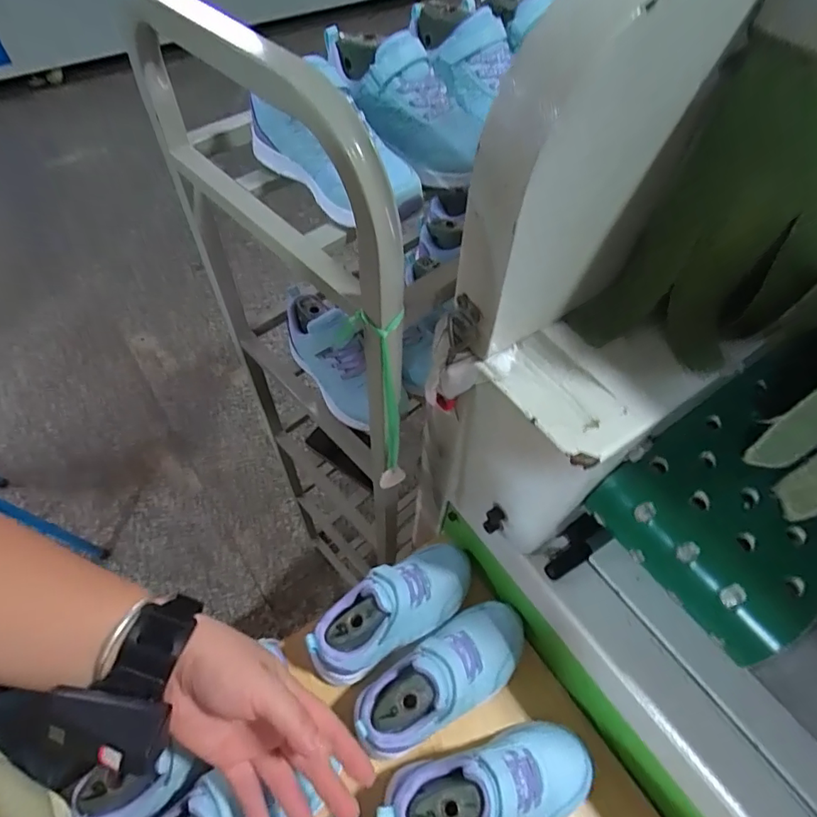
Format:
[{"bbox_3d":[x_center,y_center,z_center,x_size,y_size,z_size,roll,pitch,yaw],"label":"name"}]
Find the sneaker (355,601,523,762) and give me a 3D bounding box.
[{"bbox_3d":[0.036,0.248,0.458,0.182,0.084,0.074,-20,57,-31],"label":"sneaker"}]

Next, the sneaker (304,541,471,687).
[{"bbox_3d":[-0.012,0.189,0.483,0.180,0.066,0.070,-27,60,-19],"label":"sneaker"}]

